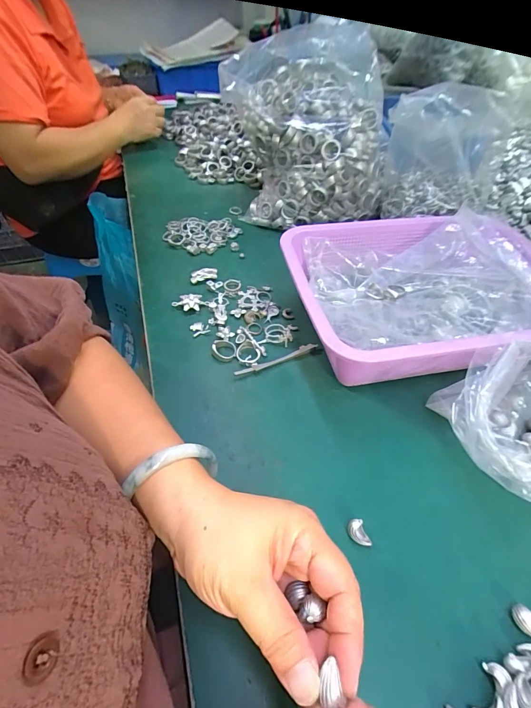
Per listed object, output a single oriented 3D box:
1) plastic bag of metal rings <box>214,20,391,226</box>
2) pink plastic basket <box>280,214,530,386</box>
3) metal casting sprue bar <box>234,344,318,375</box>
[{"bbox_3d":[0.061,-0.339,0.547,0.245,0.225,0.189,5,48,3],"label":"plastic bag of metal rings"},{"bbox_3d":[0.179,-0.067,0.401,0.298,0.084,0.226,-7,48,-7],"label":"pink plastic basket"},{"bbox_3d":[0.013,0.006,0.385,0.099,0.007,0.008,-20,51,-18],"label":"metal casting sprue bar"}]

